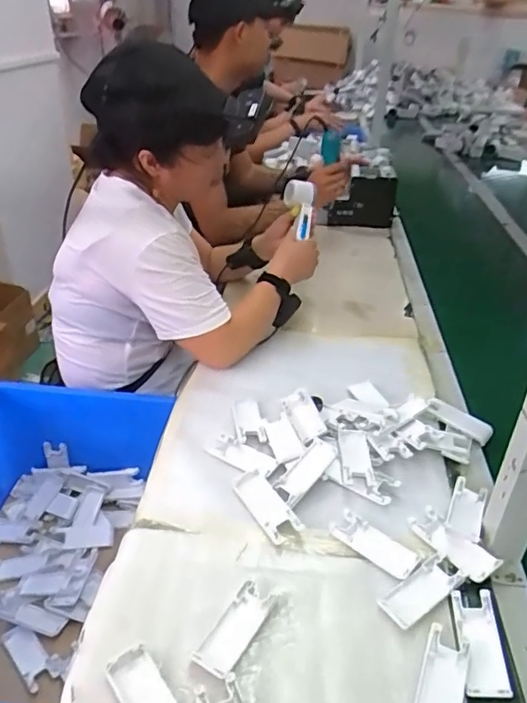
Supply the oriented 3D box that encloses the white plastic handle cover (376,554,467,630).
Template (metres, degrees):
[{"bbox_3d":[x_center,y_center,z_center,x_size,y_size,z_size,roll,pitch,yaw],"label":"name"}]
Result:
[{"bbox_3d":[0.168,0.255,0.584,0.099,0.006,0.044,-21,40,-32],"label":"white plastic handle cover"}]

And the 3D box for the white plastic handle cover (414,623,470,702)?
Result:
[{"bbox_3d":[0.165,0.305,0.506,0.040,0.005,0.105,16,35,20],"label":"white plastic handle cover"}]

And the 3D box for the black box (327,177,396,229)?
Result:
[{"bbox_3d":[0.279,-0.416,1.546,0.183,0.125,0.054,4,33,2],"label":"black box"}]

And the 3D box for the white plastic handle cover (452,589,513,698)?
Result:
[{"bbox_3d":[0.215,0.284,0.540,0.041,0.010,0.106,6,33,6],"label":"white plastic handle cover"}]

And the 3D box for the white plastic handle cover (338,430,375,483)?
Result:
[{"bbox_3d":[0.123,0.143,0.746,0.041,0.014,0.094,2,33,0],"label":"white plastic handle cover"}]

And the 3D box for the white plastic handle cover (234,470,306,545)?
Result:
[{"bbox_3d":[0.002,0.187,0.668,0.041,0.010,0.104,-18,38,-29],"label":"white plastic handle cover"}]

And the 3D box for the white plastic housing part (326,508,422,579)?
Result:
[{"bbox_3d":[0.128,0.222,0.633,0.100,0.010,0.044,27,40,33],"label":"white plastic housing part"}]

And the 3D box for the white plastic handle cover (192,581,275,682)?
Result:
[{"bbox_3d":[-0.026,0.271,0.539,0.037,0.008,0.098,19,36,23],"label":"white plastic handle cover"}]

